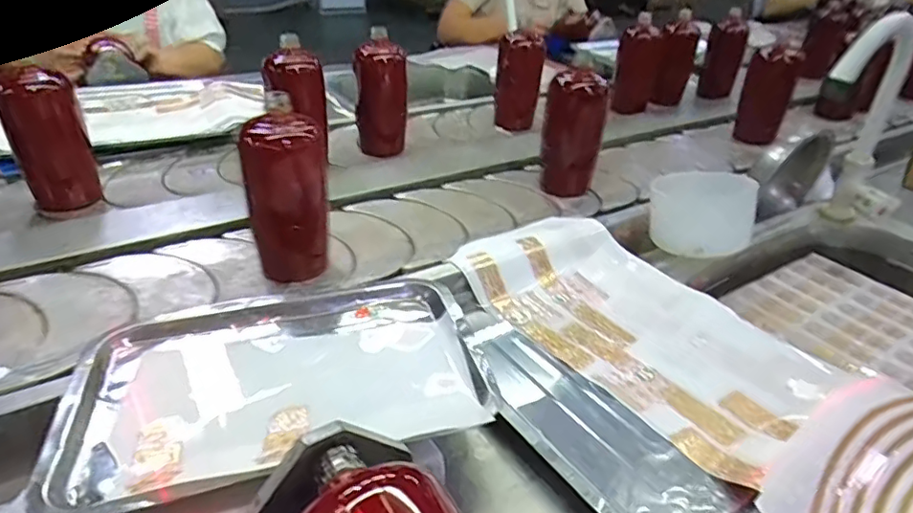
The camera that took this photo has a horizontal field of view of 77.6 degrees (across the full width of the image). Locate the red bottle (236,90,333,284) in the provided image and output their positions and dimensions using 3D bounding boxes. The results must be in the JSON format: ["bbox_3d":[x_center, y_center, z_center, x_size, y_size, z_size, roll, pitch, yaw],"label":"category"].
[{"bbox_3d":[-0.176,-0.066,0.595,0.064,0.180,0.067,20,35,23],"label":"red bottle"}]

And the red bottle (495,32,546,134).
[{"bbox_3d":[0.120,-0.338,1.092,0.083,0.160,0.079,1,32,-5],"label":"red bottle"}]

